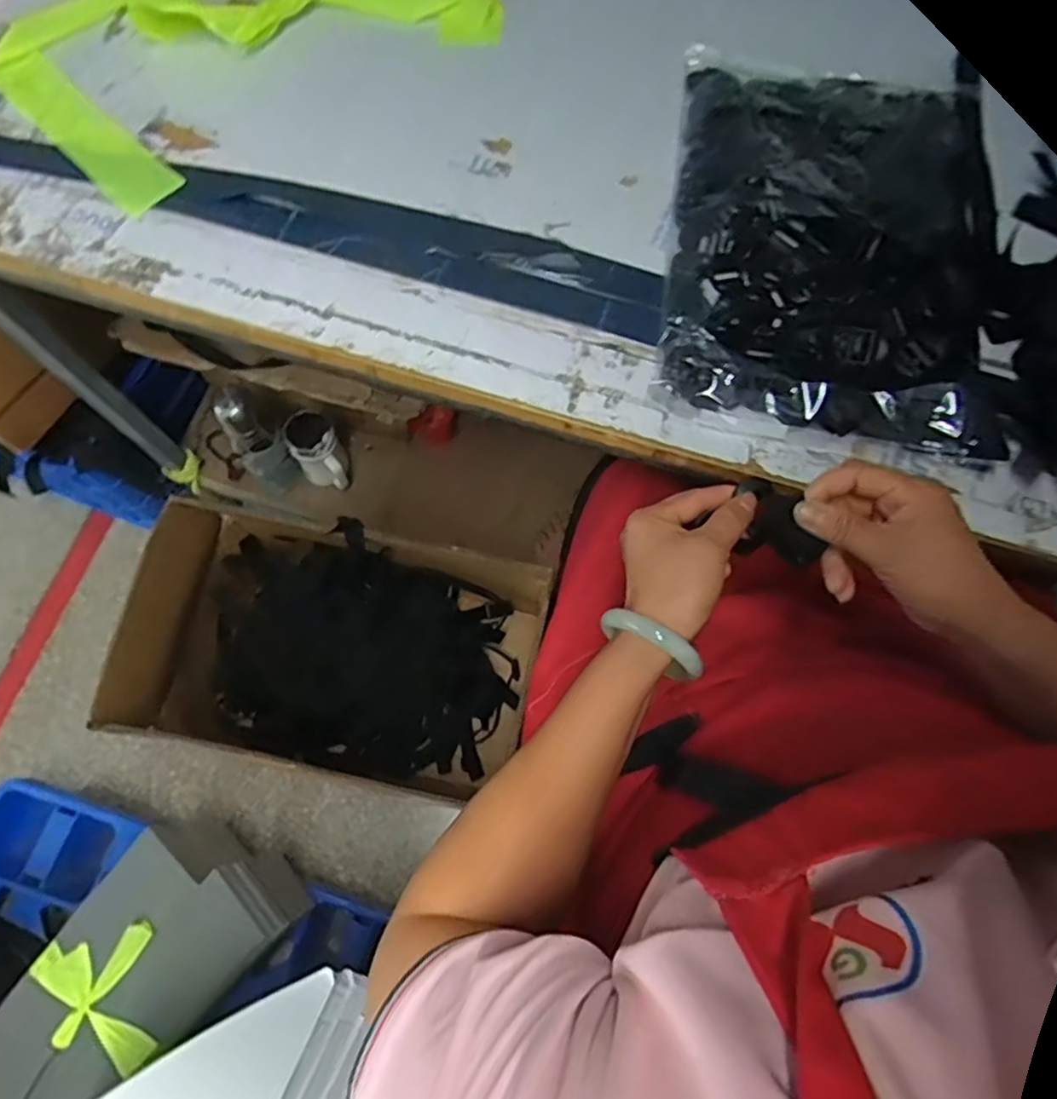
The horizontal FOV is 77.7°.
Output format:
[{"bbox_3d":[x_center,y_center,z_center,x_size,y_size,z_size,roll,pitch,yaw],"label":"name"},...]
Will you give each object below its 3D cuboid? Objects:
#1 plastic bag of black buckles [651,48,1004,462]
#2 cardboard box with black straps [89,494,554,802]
[{"bbox_3d":[0.275,-0.290,0.585,0.282,0.071,0.399,8,72,0],"label":"plastic bag of black buckles"},{"bbox_3d":[-0.267,0.157,1.013,0.504,0.367,0.353,13,72,2],"label":"cardboard box with black straps"}]

